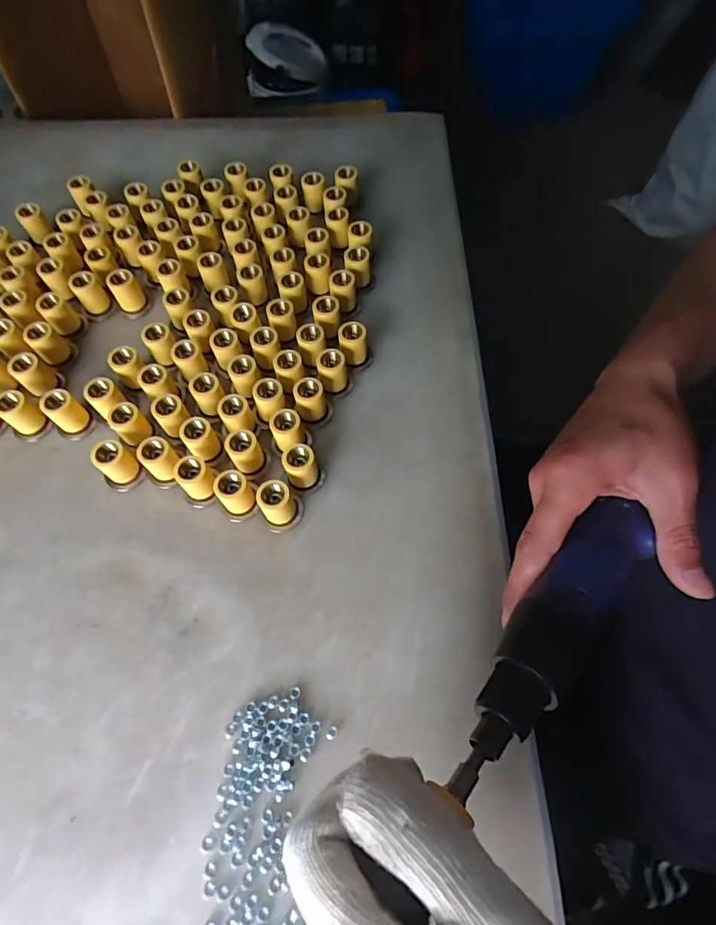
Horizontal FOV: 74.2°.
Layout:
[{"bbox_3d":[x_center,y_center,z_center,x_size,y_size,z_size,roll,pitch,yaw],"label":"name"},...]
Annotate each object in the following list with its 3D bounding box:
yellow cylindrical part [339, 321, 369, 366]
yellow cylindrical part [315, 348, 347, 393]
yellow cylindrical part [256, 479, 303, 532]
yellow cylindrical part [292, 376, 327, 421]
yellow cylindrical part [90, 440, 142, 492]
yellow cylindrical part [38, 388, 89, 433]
[{"bbox_3d":[-0.004,-0.094,0.384,0.022,0.035,0.018,-9,65,-4],"label":"yellow cylindrical part"},{"bbox_3d":[-0.020,-0.071,0.374,0.021,0.033,0.020,0,65,0],"label":"yellow cylindrical part"},{"bbox_3d":[-0.053,0.029,0.325,0.026,0.033,0.025,0,65,0],"label":"yellow cylindrical part"},{"bbox_3d":[-0.037,-0.047,0.363,0.022,0.033,0.021,0,65,0],"label":"yellow cylindrical part"},{"bbox_3d":[-0.174,0.004,0.340,0.025,0.034,0.023,0,65,0],"label":"yellow cylindrical part"},{"bbox_3d":[-0.222,-0.038,0.360,0.019,0.035,0.021,39,70,16],"label":"yellow cylindrical part"}]

